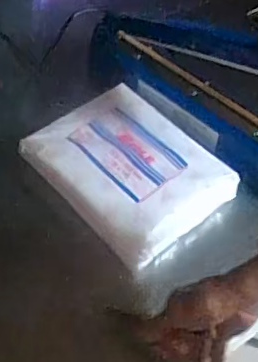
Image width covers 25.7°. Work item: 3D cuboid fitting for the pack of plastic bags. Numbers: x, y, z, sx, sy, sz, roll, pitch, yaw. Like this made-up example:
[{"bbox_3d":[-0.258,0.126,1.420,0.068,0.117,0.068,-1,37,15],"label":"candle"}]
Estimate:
[{"bbox_3d":[0.000,-0.017,0.784,0.199,0.048,0.242,-37,63,-25],"label":"pack of plastic bags"}]

